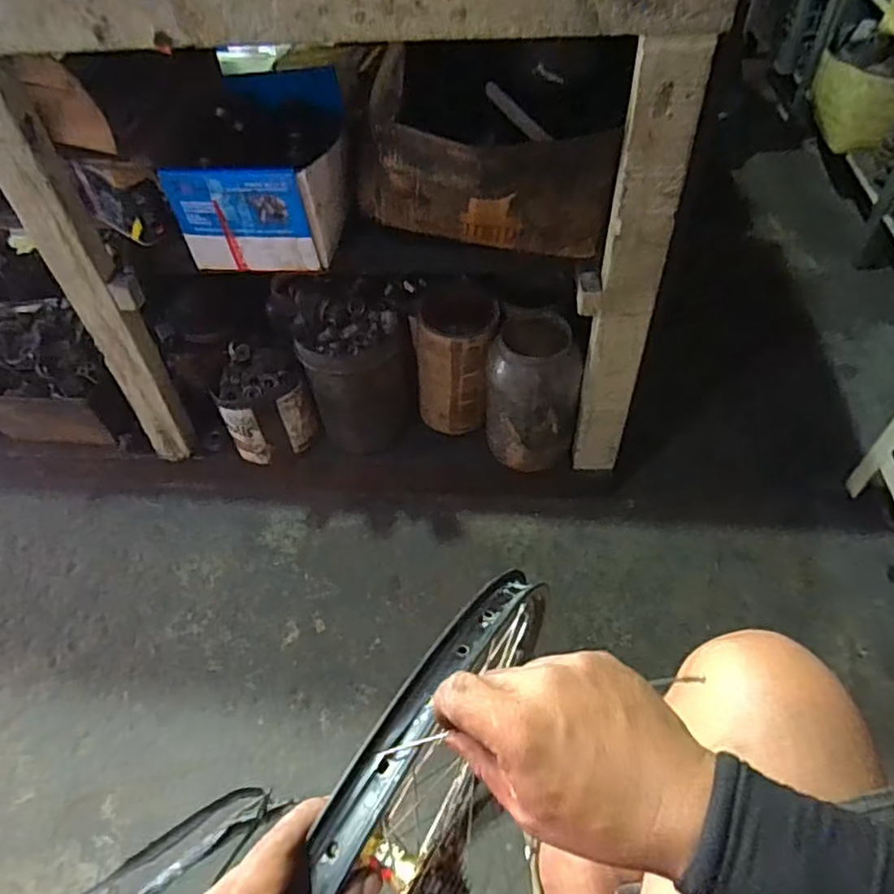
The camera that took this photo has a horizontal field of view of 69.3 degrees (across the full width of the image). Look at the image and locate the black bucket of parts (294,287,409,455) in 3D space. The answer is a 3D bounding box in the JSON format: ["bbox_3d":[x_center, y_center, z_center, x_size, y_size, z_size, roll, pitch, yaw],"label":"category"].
[{"bbox_3d":[-0.152,-0.140,1.067,0.160,0.255,0.167,-1,52,2],"label":"black bucket of parts"}]

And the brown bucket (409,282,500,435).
[{"bbox_3d":[0.016,-0.143,1.068,0.124,0.203,0.138,3,52,5],"label":"brown bucket"}]

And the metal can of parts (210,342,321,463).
[{"bbox_3d":[-0.304,-0.072,1.075,0.142,0.171,0.118,-27,56,-17],"label":"metal can of parts"}]

